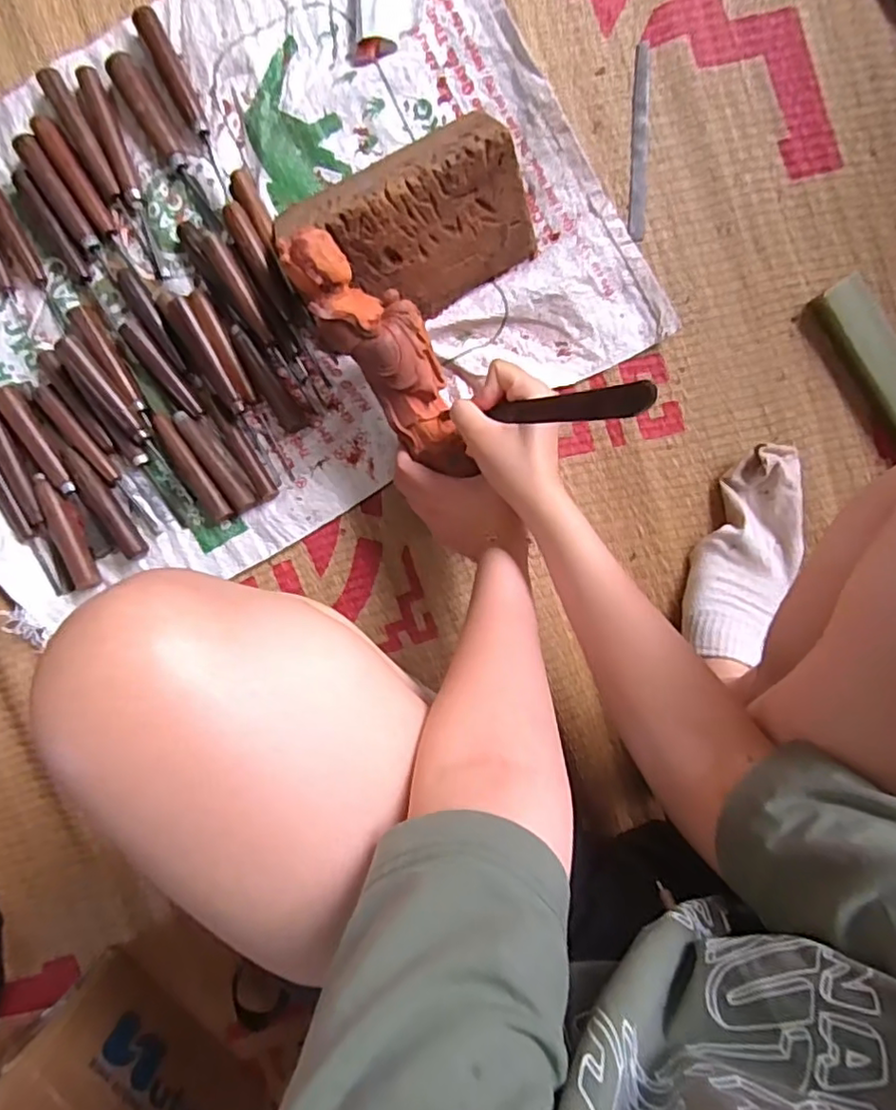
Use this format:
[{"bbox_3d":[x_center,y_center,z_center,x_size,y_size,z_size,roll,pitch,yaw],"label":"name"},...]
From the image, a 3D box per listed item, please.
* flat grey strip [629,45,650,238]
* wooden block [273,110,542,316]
[{"bbox_3d":[0.170,-0.366,0.538,0.013,0.007,0.159,1,95,3],"label":"flat grey strip"},{"bbox_3d":[-0.038,-0.283,0.513,0.199,0.067,0.140,-30,93,5],"label":"wooden block"}]

